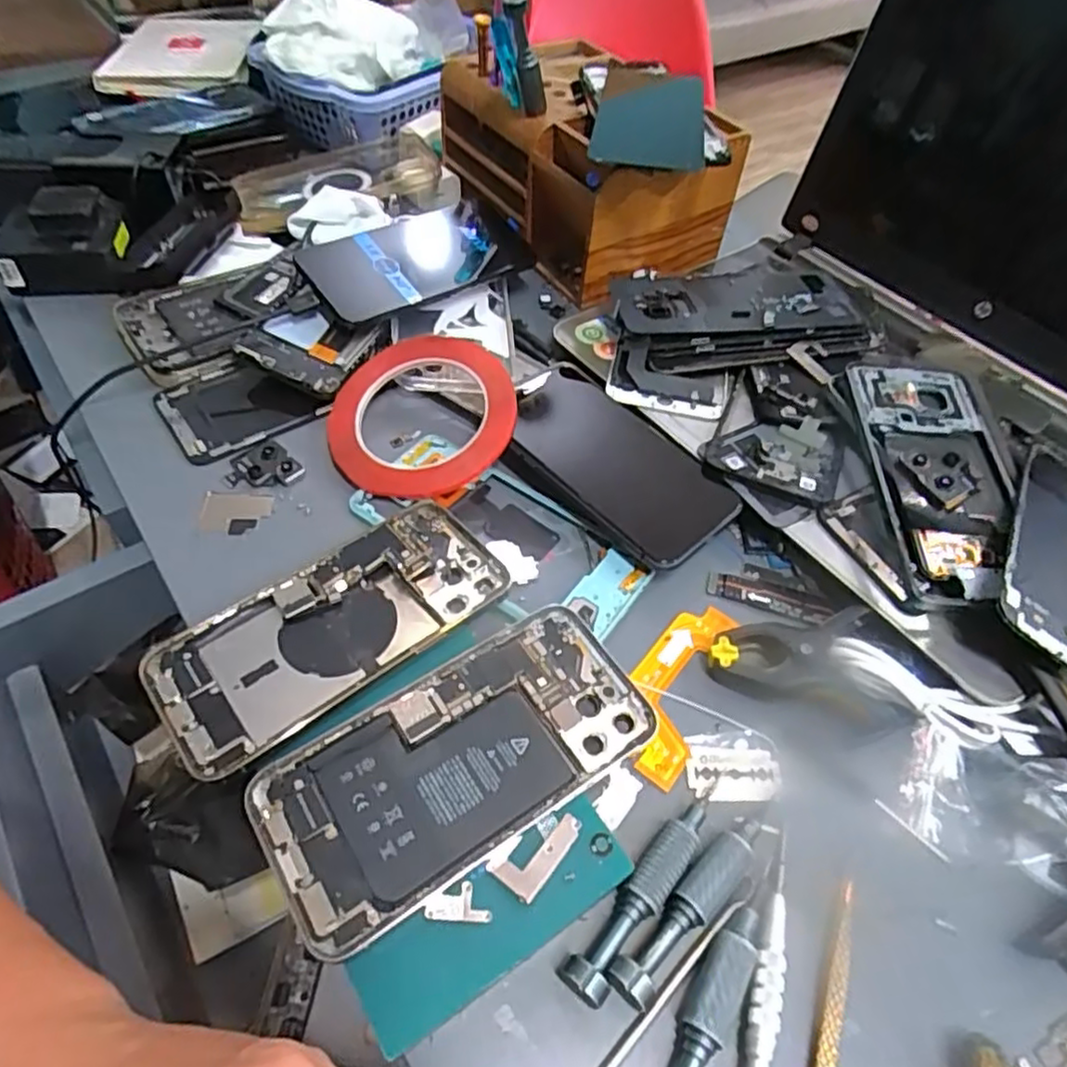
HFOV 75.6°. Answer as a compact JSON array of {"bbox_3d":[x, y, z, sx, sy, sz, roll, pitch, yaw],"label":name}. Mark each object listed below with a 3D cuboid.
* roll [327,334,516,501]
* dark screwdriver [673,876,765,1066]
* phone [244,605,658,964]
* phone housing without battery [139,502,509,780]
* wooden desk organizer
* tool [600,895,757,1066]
[{"bbox_3d":[-0.067,-0.072,0.410,0.113,0.013,0.109,-4,63,8],"label":"roll"},{"bbox_3d":[0.062,0.169,0.244,0.019,0.015,0.092,27,54,16],"label":"dark screwdriver"},{"bbox_3d":[-0.030,0.091,0.284,0.160,0.008,0.079,-27,58,-24],"label":"phone"},{"bbox_3d":[-0.092,0.041,0.321,0.158,0.015,0.074,-31,56,-25],"label":"phone housing without battery"},{"bbox_3d":[0.035,-0.289,0.536,0.140,0.107,0.221,-33,61,-27],"label":"wooden desk organizer"},{"bbox_3d":[0.038,0.178,0.245,0.127,0.005,0.007,-36,62,-28],"label":"tool"}]

